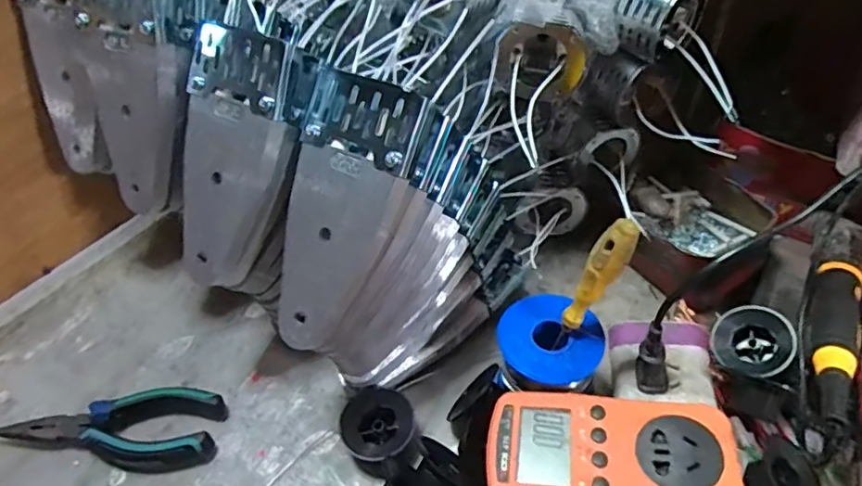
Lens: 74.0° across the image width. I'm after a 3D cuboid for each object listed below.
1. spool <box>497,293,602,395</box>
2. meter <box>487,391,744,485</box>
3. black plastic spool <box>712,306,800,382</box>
[{"bbox_3d":[0.077,0.072,0.374,0.063,0.043,0.061,-4,46,4],"label":"spool"},{"bbox_3d":[0.097,0.122,0.322,0.127,0.046,0.072,0,47,7],"label":"meter"},{"bbox_3d":[0.224,0.070,0.399,0.049,0.023,0.049,30,84,27],"label":"black plastic spool"}]

